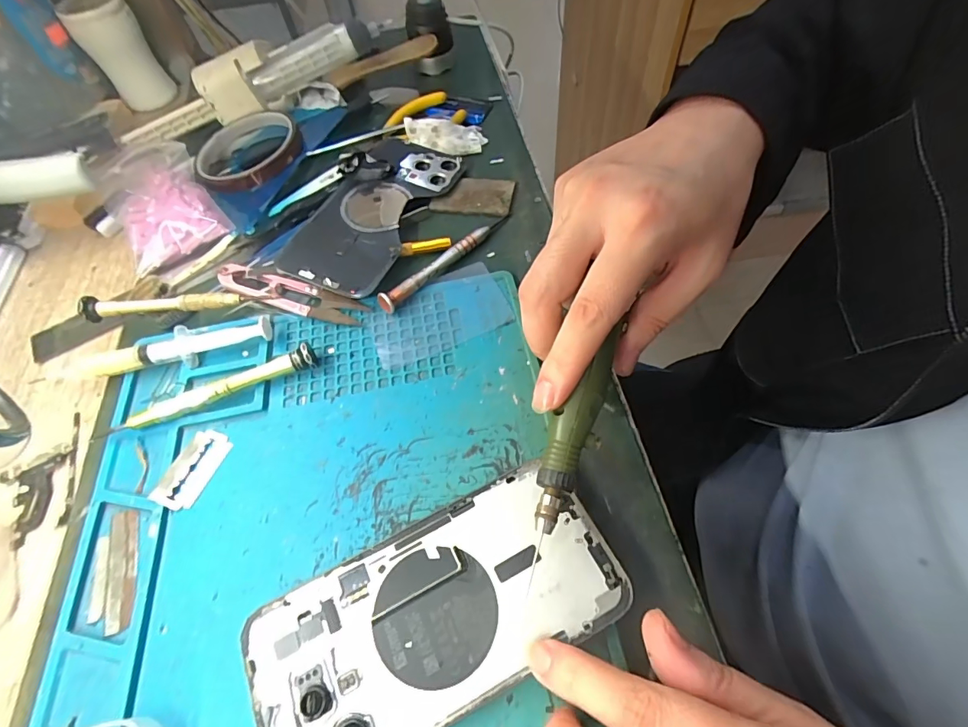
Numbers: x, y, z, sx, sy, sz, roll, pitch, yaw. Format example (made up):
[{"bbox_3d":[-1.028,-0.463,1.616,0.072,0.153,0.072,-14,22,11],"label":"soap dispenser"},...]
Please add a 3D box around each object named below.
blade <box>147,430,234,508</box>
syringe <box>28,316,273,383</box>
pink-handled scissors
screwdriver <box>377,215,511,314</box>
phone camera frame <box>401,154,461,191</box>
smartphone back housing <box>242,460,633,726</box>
[{"bbox_3d":[-0.156,0.056,0.244,0.023,0.004,0.042,18,61,7],"label":"blade"},{"bbox_3d":[-0.193,-0.004,0.275,0.128,0.020,0.017,-18,59,-6],"label":"syringe"},{"bbox_3d":[-0.125,-0.045,0.292,0.098,0.013,0.019,15,61,13],"label":"pink-handled scissors"},{"bbox_3d":[-0.024,-0.071,0.301,0.009,0.013,0.112,39,69,24],"label":"screwdriver"},{"bbox_3d":[-0.043,-0.152,0.350,0.043,0.004,0.038,17,62,15],"label":"phone camera frame"},{"bbox_3d":[-0.021,0.106,0.195,0.156,0.004,0.074,-25,61,-9],"label":"smartphone back housing"}]

